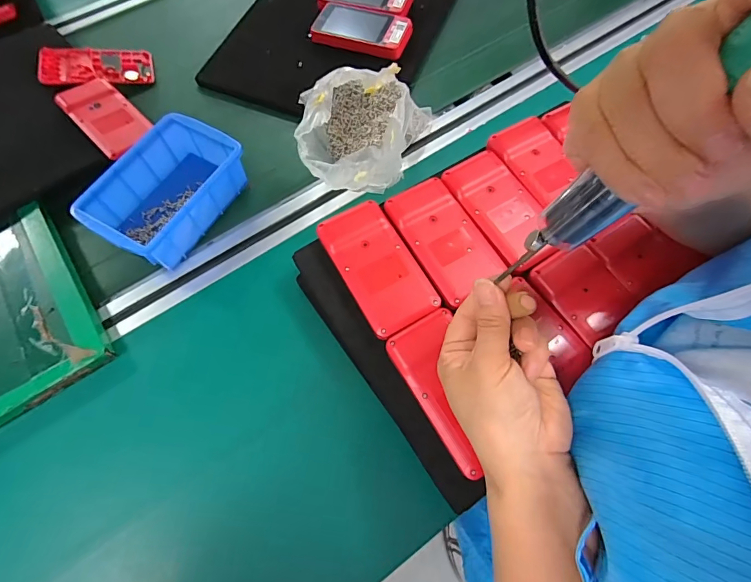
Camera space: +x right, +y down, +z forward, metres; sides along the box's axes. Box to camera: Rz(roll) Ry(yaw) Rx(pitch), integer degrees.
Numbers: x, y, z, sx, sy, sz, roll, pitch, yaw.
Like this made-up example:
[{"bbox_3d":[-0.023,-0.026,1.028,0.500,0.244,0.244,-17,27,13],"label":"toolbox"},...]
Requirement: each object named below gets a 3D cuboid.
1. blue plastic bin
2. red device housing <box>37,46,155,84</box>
[{"bbox_3d":[-0.207,-0.099,0.408,0.100,0.049,0.145,28,70,12],"label":"blue plastic bin"},{"bbox_3d":[-0.339,-0.277,0.497,0.119,0.009,0.060,-8,66,-18],"label":"red device housing"}]

